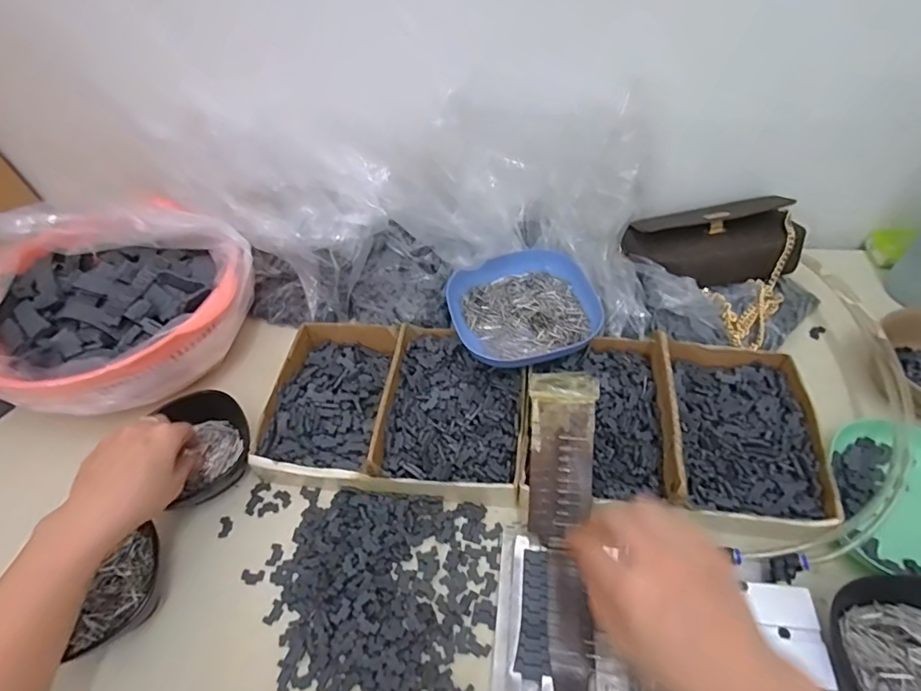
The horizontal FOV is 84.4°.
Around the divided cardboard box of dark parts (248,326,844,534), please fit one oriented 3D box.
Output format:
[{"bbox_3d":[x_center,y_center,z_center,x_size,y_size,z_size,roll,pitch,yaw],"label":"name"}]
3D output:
[{"bbox_3d":[0.067,0.060,0.471,0.496,0.042,0.177,4,51,9],"label":"divided cardboard box of dark parts"}]

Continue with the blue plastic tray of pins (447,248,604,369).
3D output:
[{"bbox_3d":[0.063,-0.042,0.521,0.144,0.033,0.140,-10,50,-3],"label":"blue plastic tray of pins"}]

